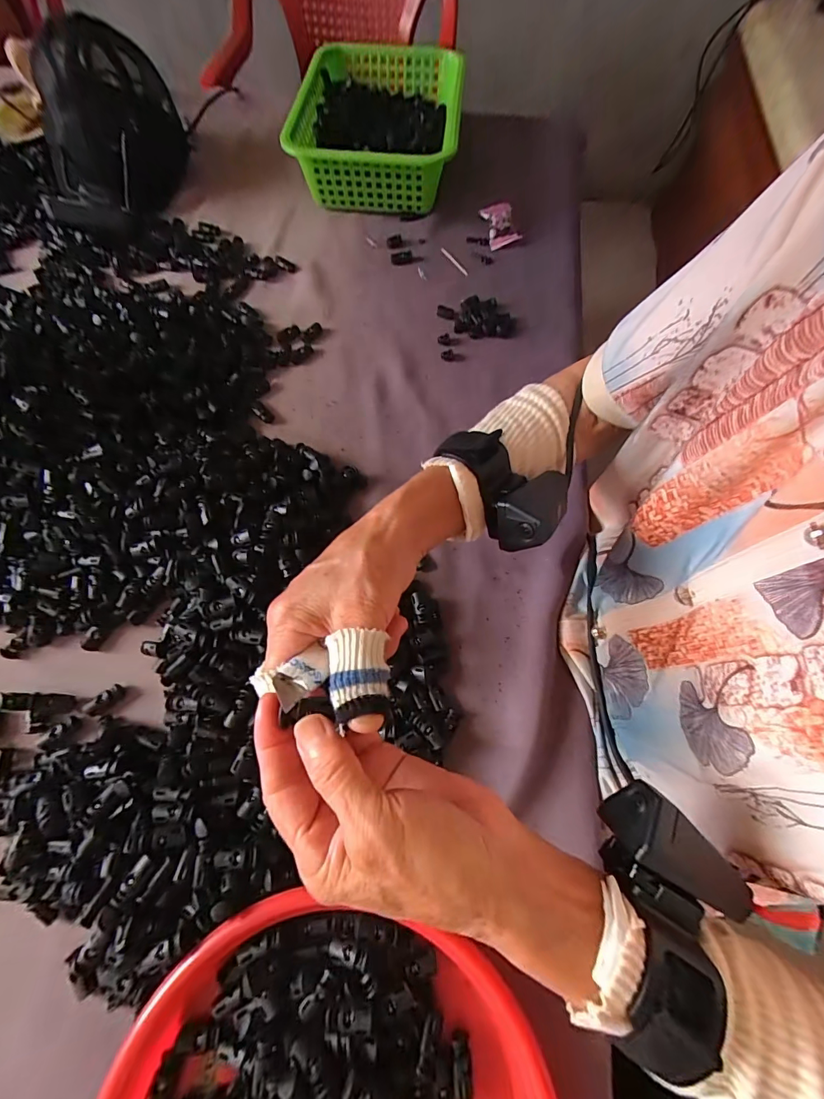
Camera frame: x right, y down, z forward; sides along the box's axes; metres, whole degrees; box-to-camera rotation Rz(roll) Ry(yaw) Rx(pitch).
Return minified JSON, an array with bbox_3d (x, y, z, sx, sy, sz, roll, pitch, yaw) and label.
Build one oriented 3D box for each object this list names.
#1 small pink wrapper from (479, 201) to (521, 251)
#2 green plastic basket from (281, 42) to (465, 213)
[{"bbox_3d":[0.119,-0.433,0.554,0.041,0.031,0.051,-16,68,-8],"label":"small pink wrapper"},{"bbox_3d":[-0.044,-0.586,0.578,0.194,0.095,0.310,7,67,2],"label":"green plastic basket"}]

